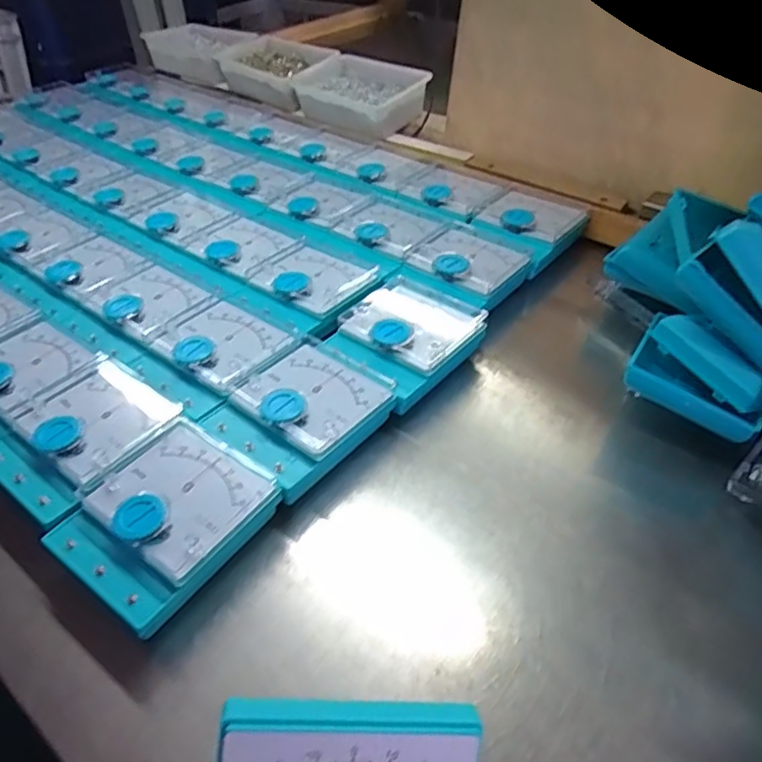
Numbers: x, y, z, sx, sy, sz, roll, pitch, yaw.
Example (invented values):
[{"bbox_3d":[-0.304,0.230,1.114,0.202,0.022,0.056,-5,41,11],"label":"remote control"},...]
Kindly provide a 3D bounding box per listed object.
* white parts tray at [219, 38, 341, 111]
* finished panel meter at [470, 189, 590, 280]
[{"bbox_3d":[-0.159,-0.482,0.936,0.211,0.059,0.125,31,52,30],"label":"white parts tray"},{"bbox_3d":[0.152,-0.164,0.635,0.097,0.035,0.110,31,52,30],"label":"finished panel meter"}]

